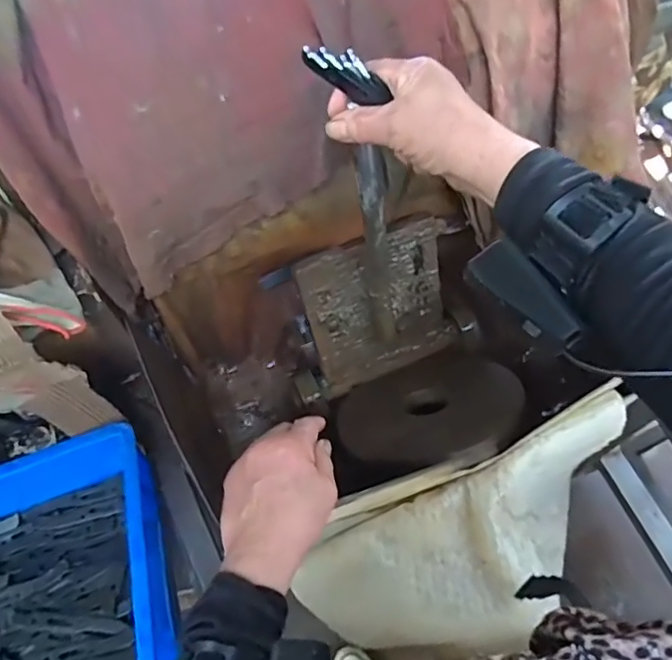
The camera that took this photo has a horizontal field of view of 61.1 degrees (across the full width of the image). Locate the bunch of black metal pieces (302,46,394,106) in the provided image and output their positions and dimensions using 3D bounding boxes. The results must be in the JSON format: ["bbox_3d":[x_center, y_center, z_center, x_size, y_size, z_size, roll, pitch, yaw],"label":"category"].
[{"bbox_3d":[0.006,-0.173,0.383,0.060,0.024,0.012,29,65,-6],"label":"bunch of black metal pieces"}]

